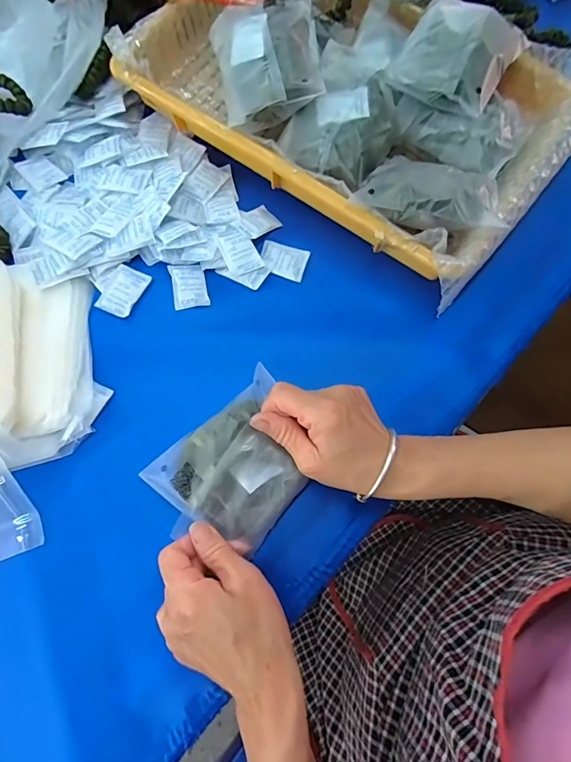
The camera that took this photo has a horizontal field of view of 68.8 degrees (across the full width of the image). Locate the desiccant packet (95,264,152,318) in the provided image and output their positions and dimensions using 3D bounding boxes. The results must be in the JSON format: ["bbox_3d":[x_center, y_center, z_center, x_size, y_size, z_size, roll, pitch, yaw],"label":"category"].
[{"bbox_3d":[-0.149,-0.082,0.384,0.034,0.006,0.047,27,76,8],"label":"desiccant packet"}]

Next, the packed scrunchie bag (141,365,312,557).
[{"bbox_3d":[-0.033,0.066,0.318,0.124,0.022,0.098,-40,78,-10],"label":"packed scrunchie bag"}]

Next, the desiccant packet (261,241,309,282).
[{"bbox_3d":[-0.002,-0.116,0.401,0.044,0.004,0.032,18,75,5],"label":"desiccant packet"}]

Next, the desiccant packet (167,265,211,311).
[{"bbox_3d":[-0.089,-0.088,0.386,0.031,0.011,0.042,-11,74,-3],"label":"desiccant packet"}]

